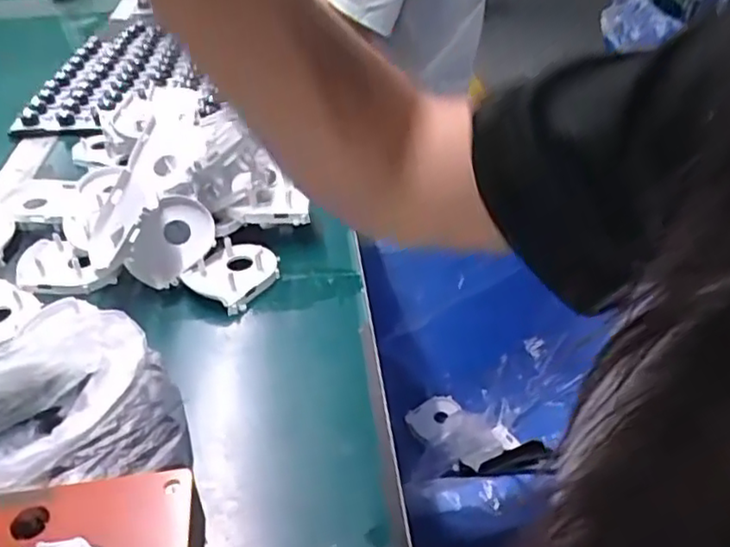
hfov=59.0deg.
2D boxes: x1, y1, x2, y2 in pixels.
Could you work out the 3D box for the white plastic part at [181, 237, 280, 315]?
[{"bbox_3d":[-0.113,-0.002,0.576,0.063,0.022,0.077,24,43,28],"label":"white plastic part"}]

